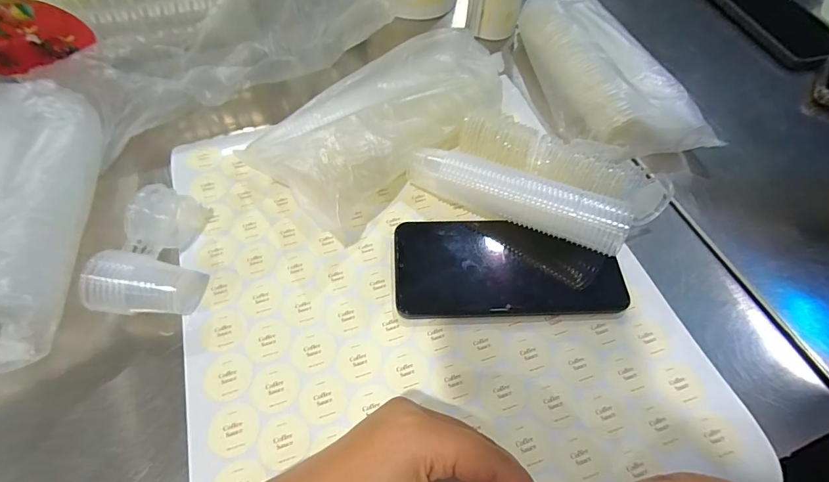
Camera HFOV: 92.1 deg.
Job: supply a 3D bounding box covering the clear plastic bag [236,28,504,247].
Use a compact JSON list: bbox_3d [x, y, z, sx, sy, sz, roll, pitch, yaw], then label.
[{"bbox_3d":[-0.021,-0.100,0.333,0.216,0.061,0.101,-40,68,-22],"label":"clear plastic bag"}]

